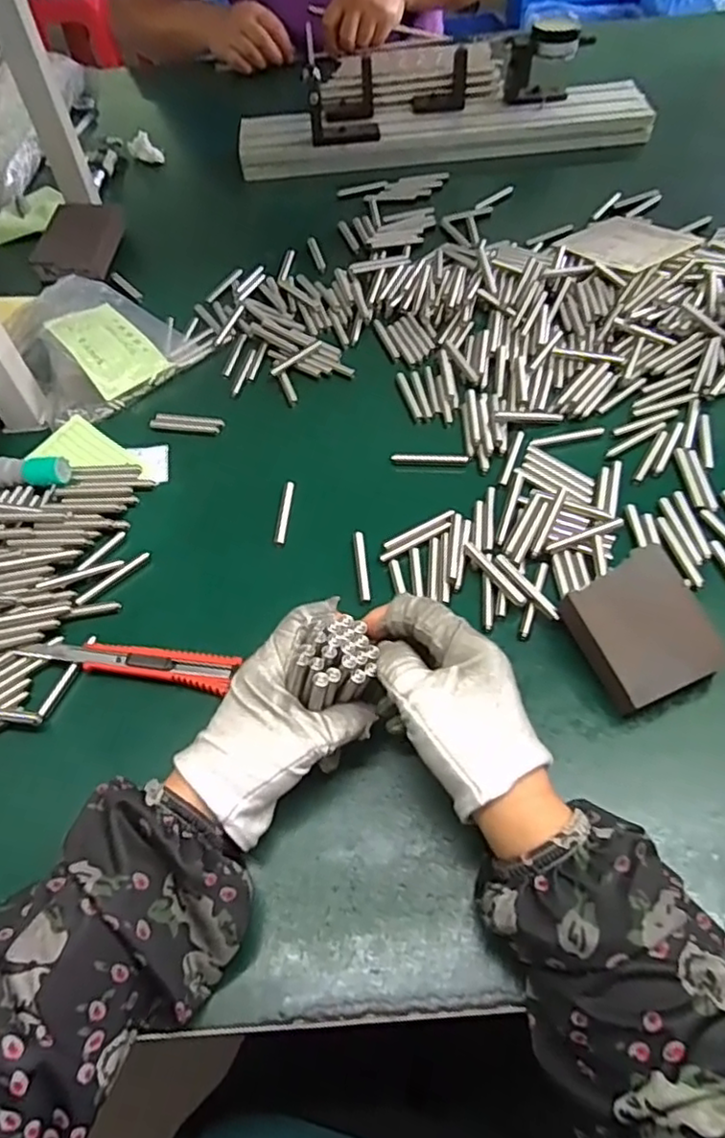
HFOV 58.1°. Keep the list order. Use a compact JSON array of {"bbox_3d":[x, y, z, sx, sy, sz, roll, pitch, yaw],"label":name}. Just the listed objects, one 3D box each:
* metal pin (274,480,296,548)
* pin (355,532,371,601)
[{"bbox_3d":[-0.057,-0.041,0.481,0.009,0.004,0.058,2,55,6],"label":"metal pin"},{"bbox_3d":[0.000,-0.003,0.448,0.007,0.004,0.056,-5,54,-1],"label":"pin"}]

